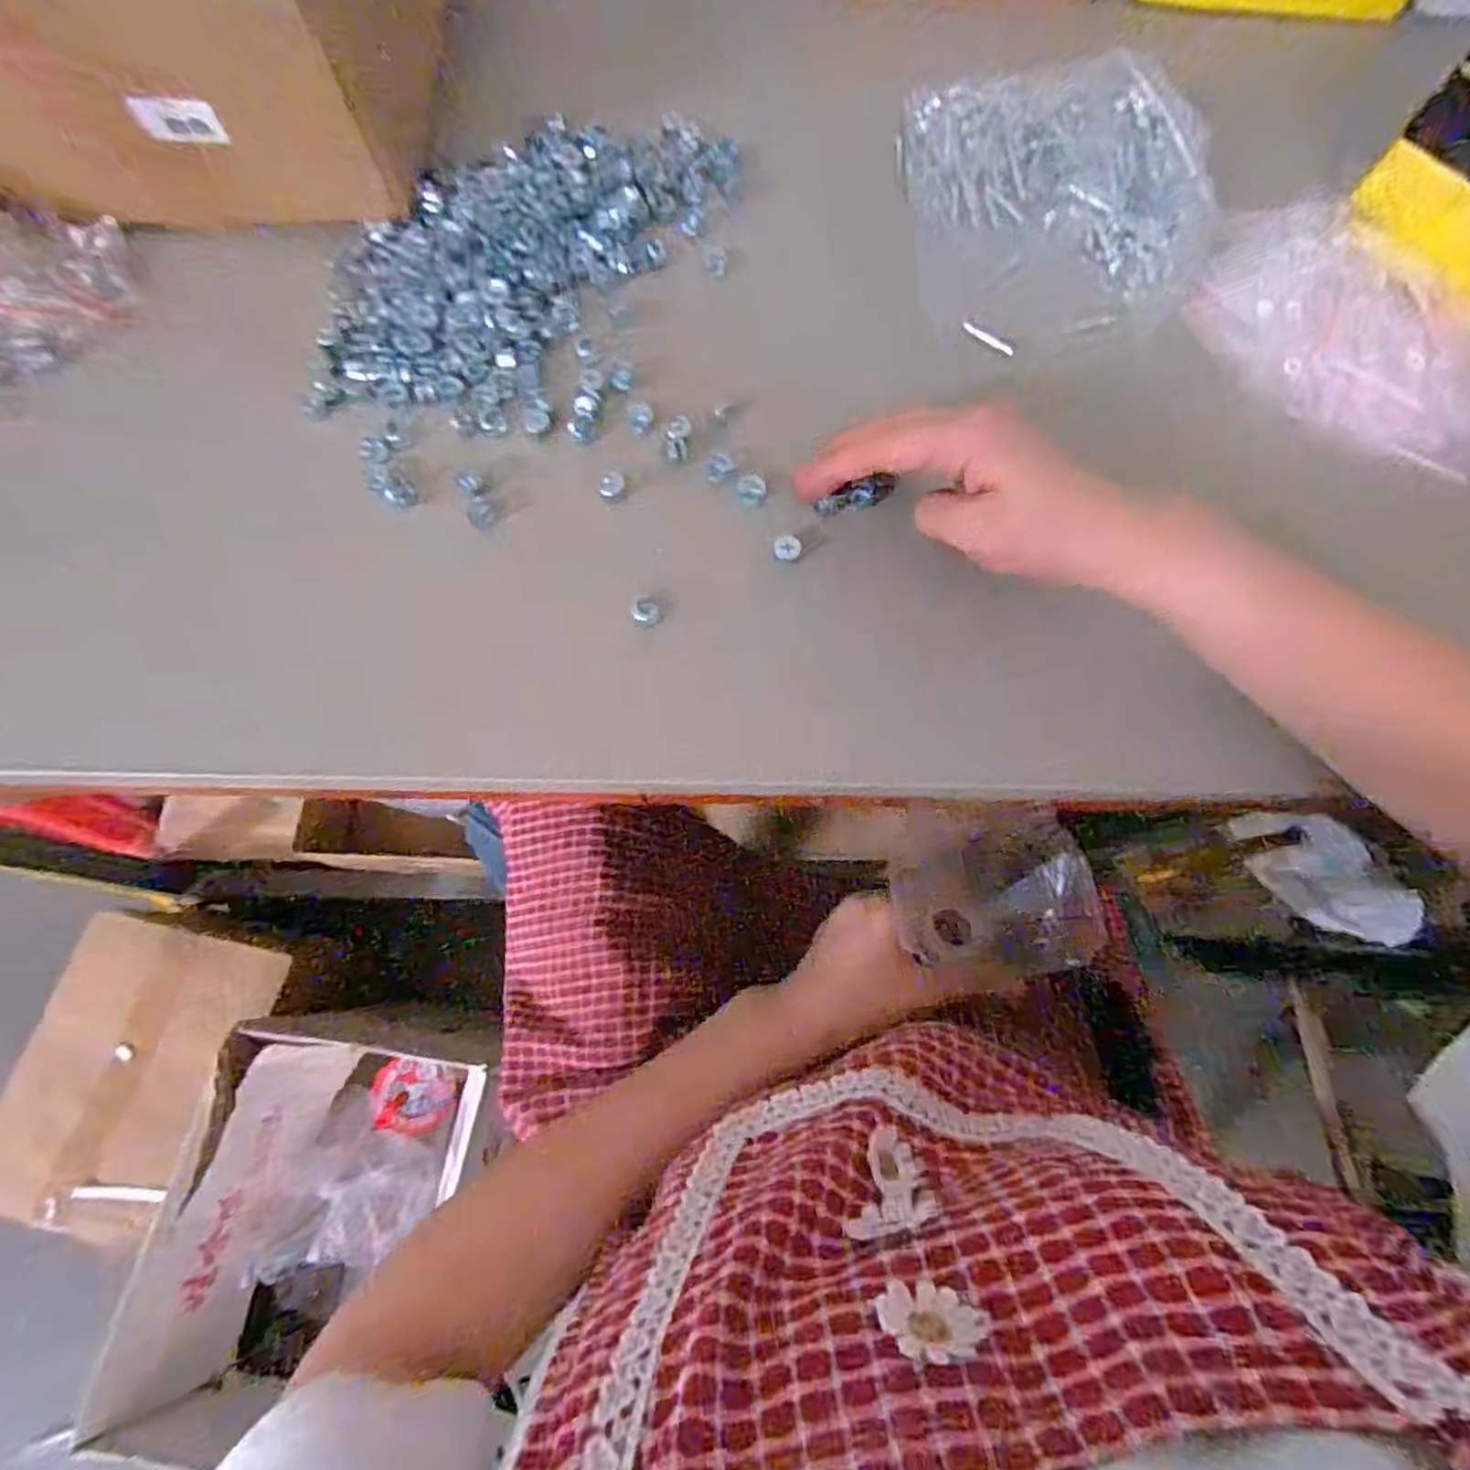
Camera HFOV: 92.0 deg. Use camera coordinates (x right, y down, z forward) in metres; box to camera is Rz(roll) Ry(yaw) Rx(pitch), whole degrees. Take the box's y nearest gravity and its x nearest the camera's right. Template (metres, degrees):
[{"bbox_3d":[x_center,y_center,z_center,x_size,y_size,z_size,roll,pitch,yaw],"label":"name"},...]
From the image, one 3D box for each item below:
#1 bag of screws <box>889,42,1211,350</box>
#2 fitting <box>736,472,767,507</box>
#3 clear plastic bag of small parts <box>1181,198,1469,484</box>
[{"bbox_3d":[0.208,-0.335,0.446,0.203,0.040,0.195,-8,71,-5],"label":"bag of screws"},{"bbox_3d":[0.009,-0.132,0.381,0.015,0.008,0.014,1,71,-2],"label":"fitting"},{"bbox_3d":[0.390,-0.238,0.423,0.224,0.027,0.139,41,74,11],"label":"clear plastic bag of small parts"}]

